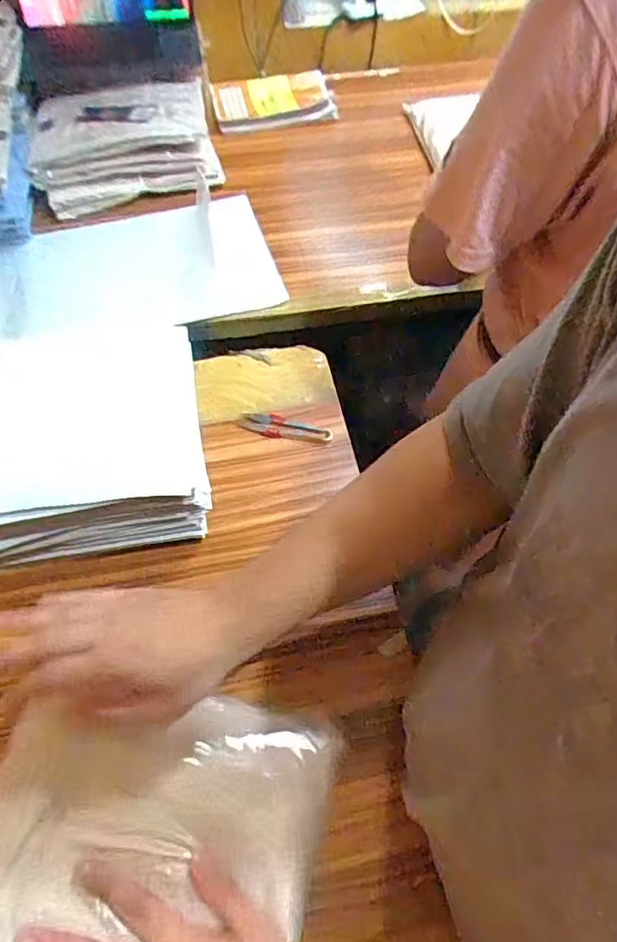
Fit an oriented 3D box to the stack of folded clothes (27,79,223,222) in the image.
[{"bbox_3d":[-0.267,-0.479,0.853,0.260,0.086,0.160,-13,59,-9],"label":"stack of folded clothes"}]

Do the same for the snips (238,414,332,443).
[{"bbox_3d":[-0.027,-0.049,0.653,0.103,0.006,0.030,10,58,6],"label":"snips"}]

